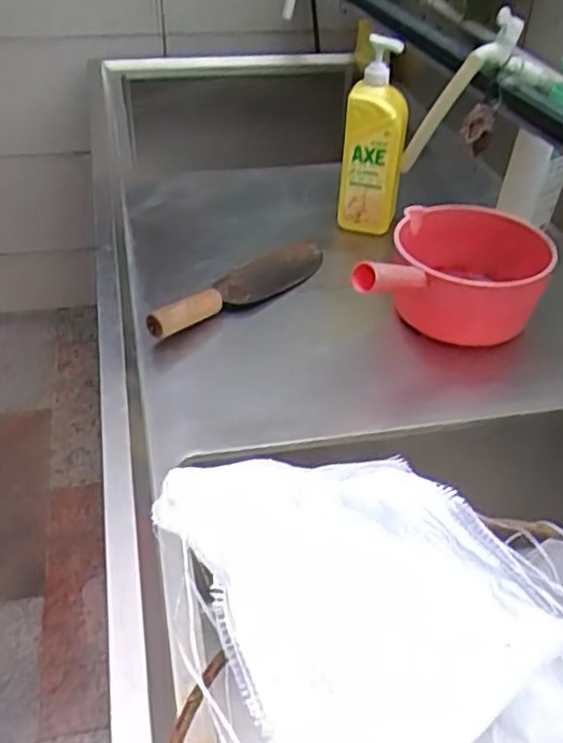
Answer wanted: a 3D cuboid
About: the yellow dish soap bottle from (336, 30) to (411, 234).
[{"bbox_3d":[0.145,-0.350,1.122,0.097,0.292,0.063,4,39,2],"label":"yellow dish soap bottle"}]

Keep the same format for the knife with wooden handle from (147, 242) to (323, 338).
[{"bbox_3d":[-0.043,-0.126,1.023,0.079,0.051,0.355,28,45,28],"label":"knife with wooden handle"}]

